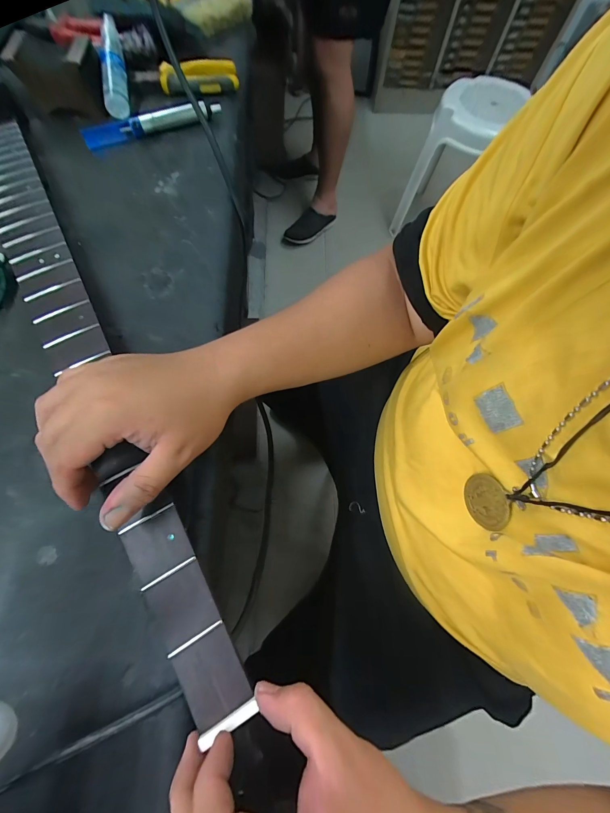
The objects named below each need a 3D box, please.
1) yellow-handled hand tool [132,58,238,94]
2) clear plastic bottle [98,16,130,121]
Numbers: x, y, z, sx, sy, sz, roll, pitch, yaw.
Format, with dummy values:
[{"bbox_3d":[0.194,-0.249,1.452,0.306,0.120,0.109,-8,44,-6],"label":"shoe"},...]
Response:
[{"bbox_3d":[-0.169,-0.467,0.453,0.144,0.028,0.060,-7,70,-6],"label":"yellow-handled hand tool"},{"bbox_3d":[-0.262,-0.467,0.434,0.032,0.024,0.139,-8,84,-6],"label":"clear plastic bottle"}]

